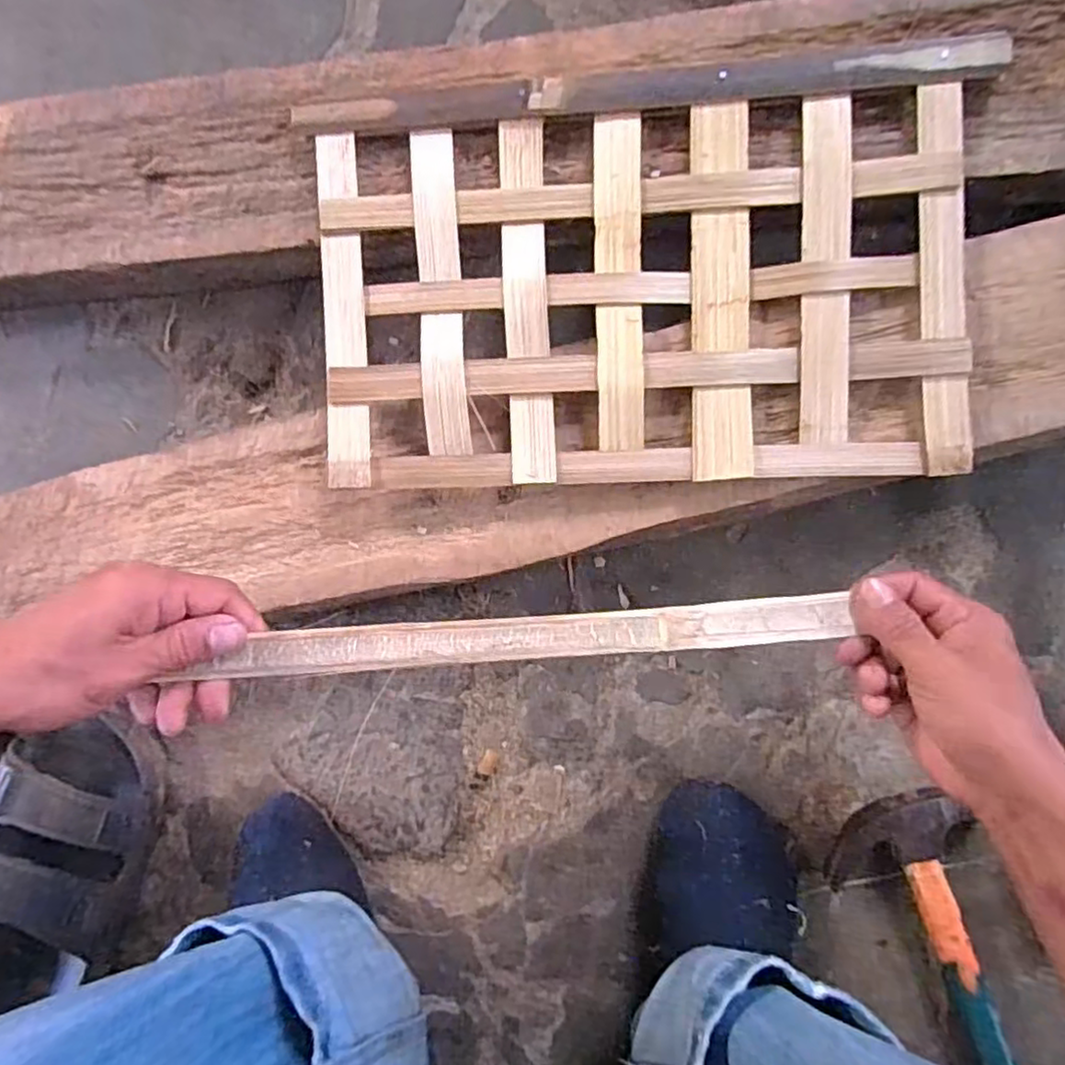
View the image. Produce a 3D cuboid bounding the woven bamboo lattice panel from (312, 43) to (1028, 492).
[{"bbox_3d":[0.054,-0.142,0.373,0.351,0.019,0.225,-1,92,6],"label":"woven bamboo lattice panel"}]

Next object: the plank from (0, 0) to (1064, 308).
[{"bbox_3d":[-0.046,-0.228,0.407,0.823,0.040,0.125,-3,90,6],"label":"plank"}]

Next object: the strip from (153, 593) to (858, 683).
[{"bbox_3d":[0.003,0.053,0.340,0.316,0.007,0.022,-4,81,-2],"label":"strip"}]

